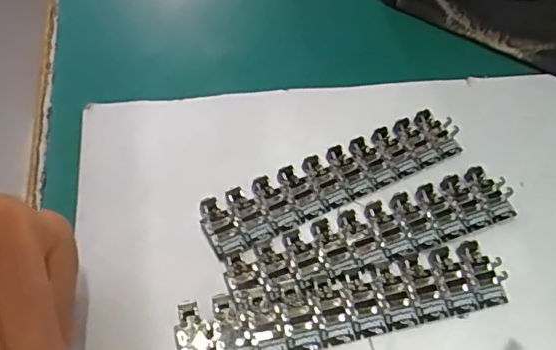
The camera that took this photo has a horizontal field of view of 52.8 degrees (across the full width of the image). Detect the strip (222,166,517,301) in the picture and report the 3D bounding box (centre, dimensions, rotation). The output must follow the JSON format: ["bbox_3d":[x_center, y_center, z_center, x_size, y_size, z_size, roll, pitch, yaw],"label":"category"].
[{"bbox_3d":[0.035,0.021,0.199,0.109,0.005,0.023,-18,53,-15],"label":"strip"}]

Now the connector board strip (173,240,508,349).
[{"bbox_3d":[0.023,0.042,0.182,0.109,0.004,0.023,-12,52,-11],"label":"connector board strip"}]

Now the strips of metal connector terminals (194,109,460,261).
[{"bbox_3d":[0.023,0.000,0.216,0.109,0.004,0.023,-24,55,-19],"label":"strips of metal connector terminals"}]

